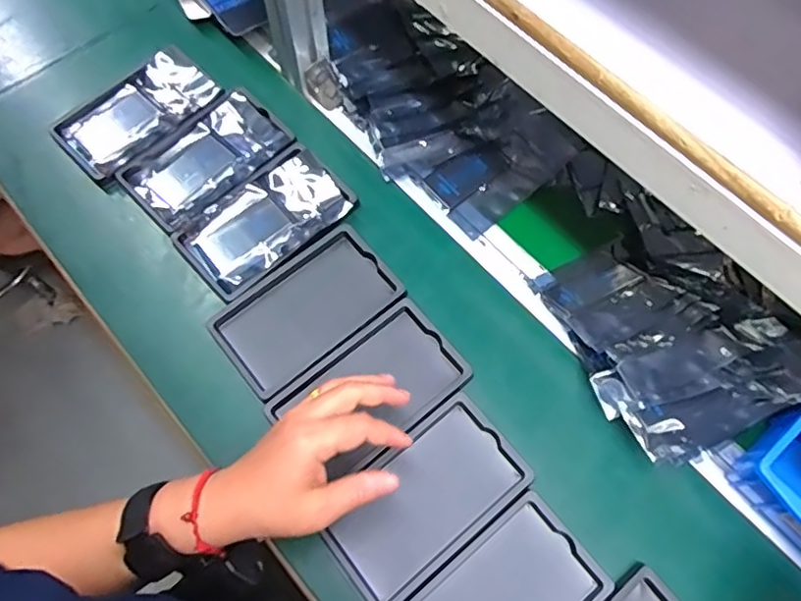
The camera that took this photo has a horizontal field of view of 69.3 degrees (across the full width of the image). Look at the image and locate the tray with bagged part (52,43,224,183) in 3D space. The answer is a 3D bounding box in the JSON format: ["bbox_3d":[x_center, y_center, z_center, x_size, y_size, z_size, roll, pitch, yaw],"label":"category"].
[{"bbox_3d":[-0.271,-0.196,0.598,0.094,0.017,0.155,43,74,13],"label":"tray with bagged part"}]

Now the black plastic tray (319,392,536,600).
[{"bbox_3d":[0.019,0.159,0.466,0.159,0.022,0.091,-37,75,-14],"label":"black plastic tray"}]

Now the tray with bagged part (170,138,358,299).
[{"bbox_3d":[-0.128,-0.078,0.556,0.157,0.015,0.094,-40,75,-15],"label":"tray with bagged part"}]

